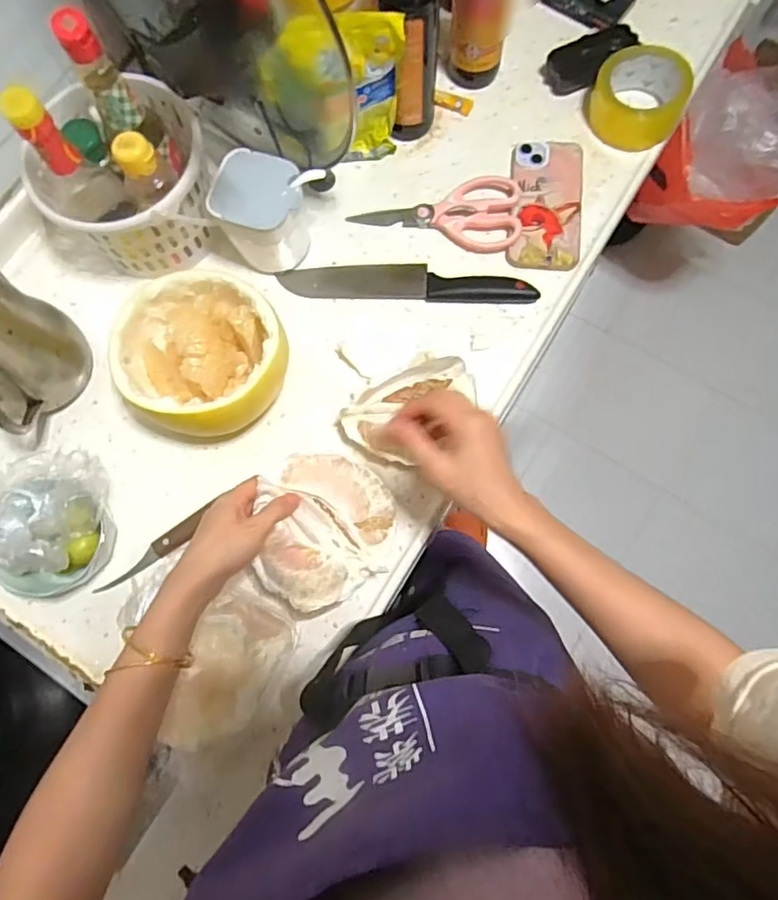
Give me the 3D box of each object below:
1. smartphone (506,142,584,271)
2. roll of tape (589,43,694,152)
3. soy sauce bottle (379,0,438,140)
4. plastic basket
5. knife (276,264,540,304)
[{"bbox_3d":[0.179,-0.281,0.641,0.079,0.006,0.158,6,77,3],"label":"smartphone"},{"bbox_3d":[0.286,-0.401,0.634,0.097,0.052,0.095,0,77,1],"label":"roll of tape"},{"bbox_3d":[0.021,-0.414,0.559,0.057,0.246,0.051,0,77,1],"label":"soy sauce bottle"},{"bbox_3d":[-0.265,-0.276,0.592,0.166,0.102,0.170,-20,77,-4],"label":"plastic basket"},{"bbox_3d":[0.019,-0.188,0.628,0.277,0.021,0.042,3,77,2],"label":"knife"}]

